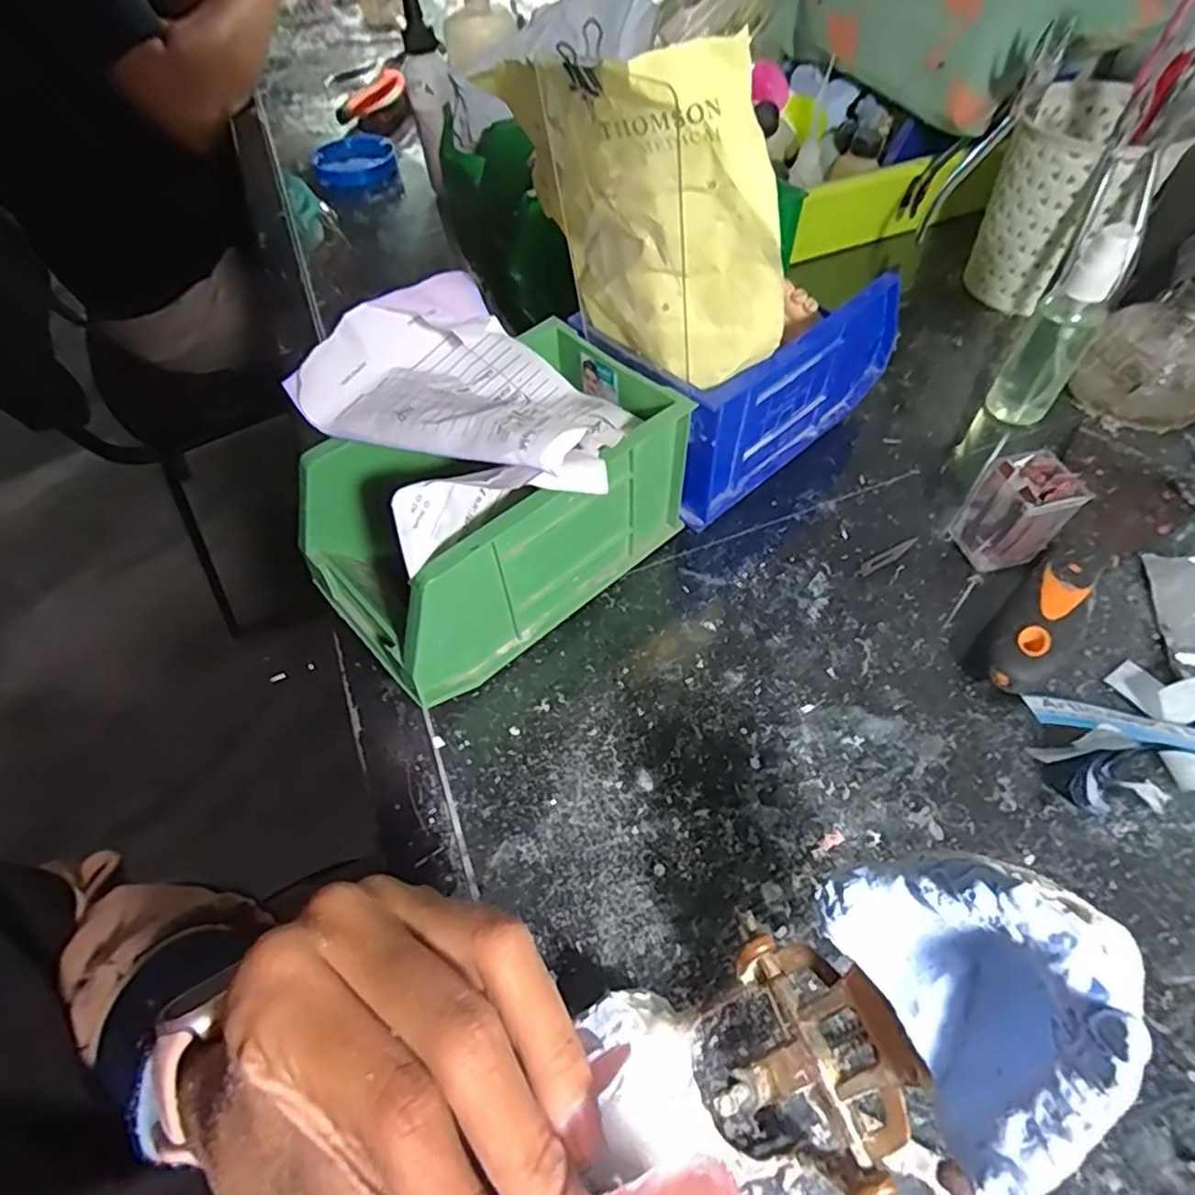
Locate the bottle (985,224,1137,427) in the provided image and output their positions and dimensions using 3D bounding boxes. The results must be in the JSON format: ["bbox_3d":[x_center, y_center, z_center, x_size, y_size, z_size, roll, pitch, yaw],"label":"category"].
[{"bbox_3d":[0.259,-0.148,0.368,0.034,0.113,0.036,29,61,21],"label":"bottle"}]

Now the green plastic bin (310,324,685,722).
[{"bbox_3d":[-0.049,-0.043,0.321,0.167,0.090,0.096,-39,62,-22],"label":"green plastic bin"}]

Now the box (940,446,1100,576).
[{"bbox_3d":[0.208,-0.042,0.329,0.035,0.052,0.032,-7,55,-2],"label":"box"}]

